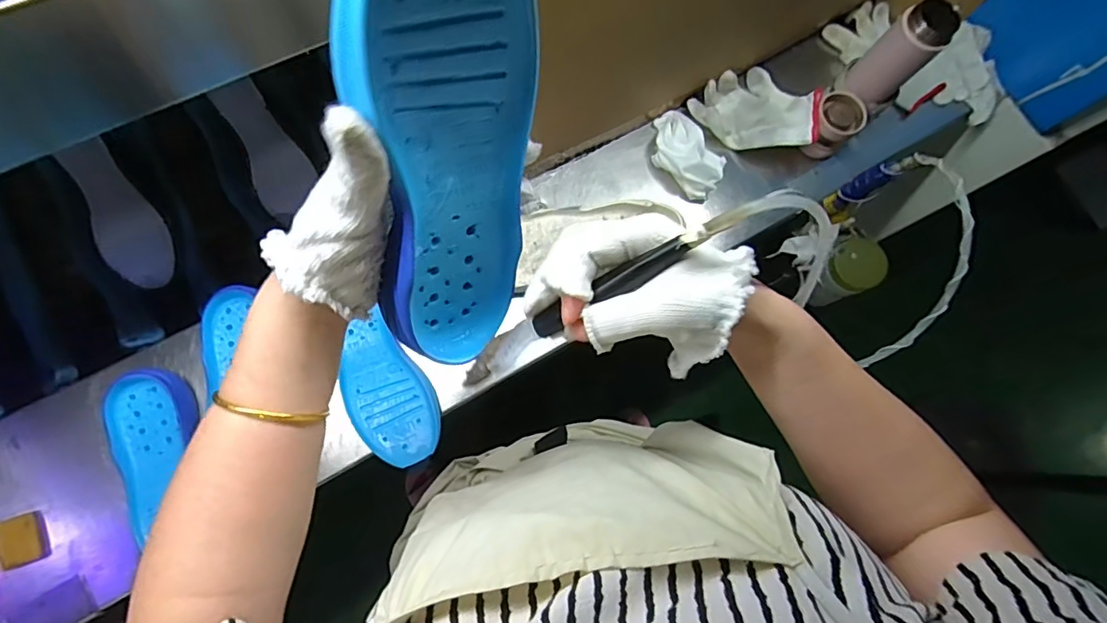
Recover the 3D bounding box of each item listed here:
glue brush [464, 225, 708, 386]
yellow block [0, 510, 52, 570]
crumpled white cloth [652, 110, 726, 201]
[{"bbox_3d":[0.014,-0.002,0.306,0.161,0.019,0.021,-30,75,22],"label":"glue brush"},{"bbox_3d":[-0.558,0.241,0.562,0.049,0.013,0.051,-17,75,-5],"label":"yellow block"},{"bbox_3d":[0.180,-0.217,0.726,0.078,0.035,0.122,-41,78,-10],"label":"crumpled white cloth"}]

